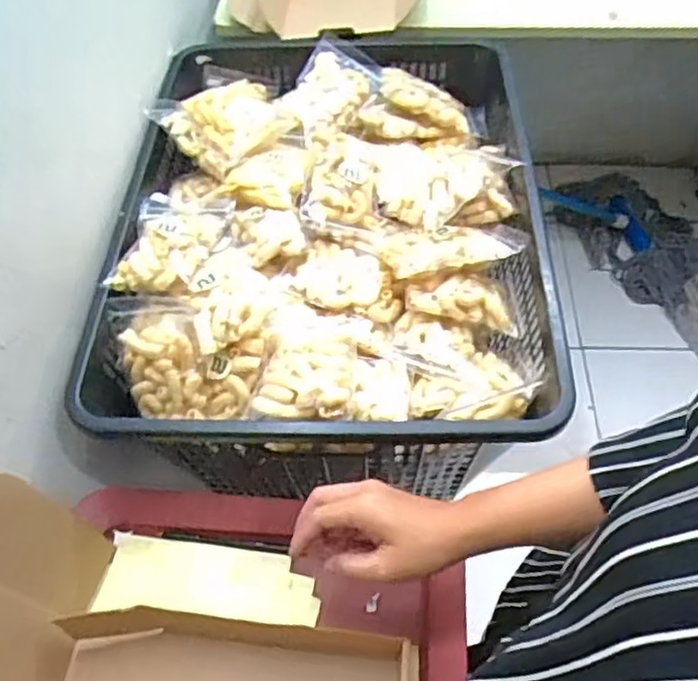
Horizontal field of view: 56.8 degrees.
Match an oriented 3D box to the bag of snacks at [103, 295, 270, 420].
[{"bbox_3d":[-0.150,0.011,0.580,0.147,0.057,0.100,3,55,5],"label":"bag of snacks"}]

